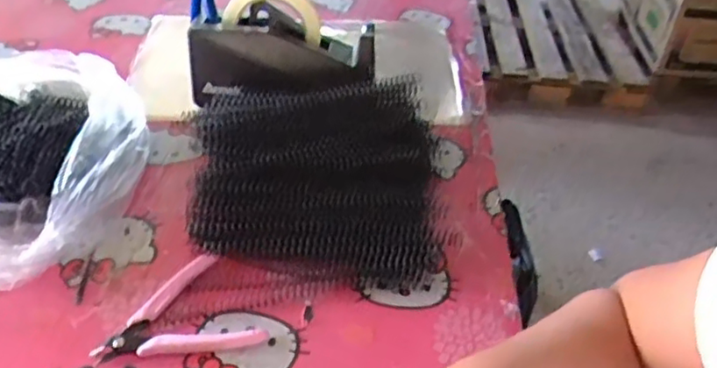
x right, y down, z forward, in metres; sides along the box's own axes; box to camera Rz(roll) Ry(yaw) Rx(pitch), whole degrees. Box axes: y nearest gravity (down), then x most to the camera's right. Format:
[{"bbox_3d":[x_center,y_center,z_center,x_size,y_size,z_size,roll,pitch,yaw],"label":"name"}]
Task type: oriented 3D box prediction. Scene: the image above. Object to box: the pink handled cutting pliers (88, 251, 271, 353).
[{"bbox_3d":[-0.142,0.103,0.488,0.111,0.019,0.091,-21,45,-27],"label":"pink handled cutting pliers"}]

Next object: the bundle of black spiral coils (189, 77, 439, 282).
[{"bbox_3d":[-0.039,-0.016,0.598,0.226,0.073,0.210,5,39,2],"label":"bundle of black spiral coils"}]

